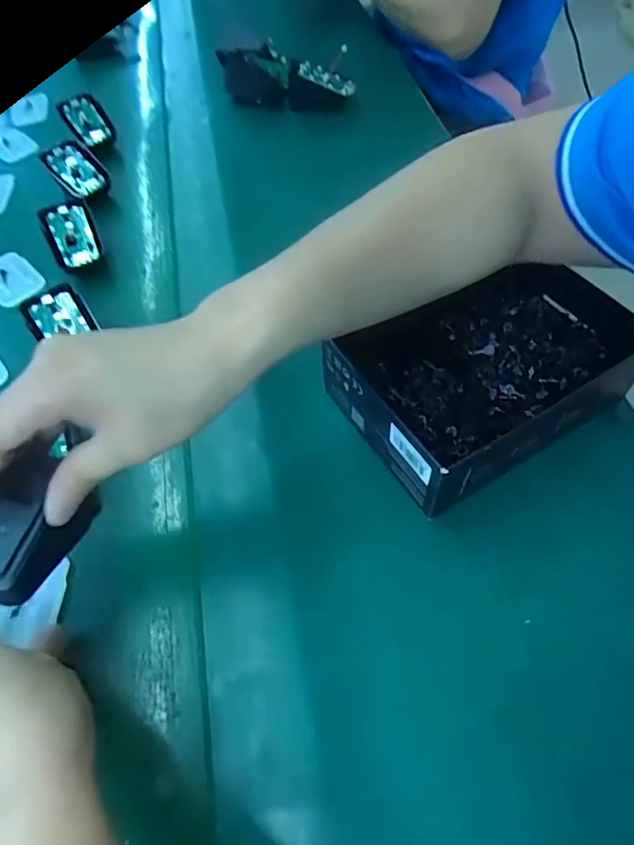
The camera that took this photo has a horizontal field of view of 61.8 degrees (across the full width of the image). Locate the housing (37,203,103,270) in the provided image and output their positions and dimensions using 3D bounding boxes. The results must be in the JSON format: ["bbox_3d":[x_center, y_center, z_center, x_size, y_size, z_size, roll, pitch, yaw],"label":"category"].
[{"bbox_3d":[-0.215,-0.164,0.463,0.041,0.011,0.060,-27,81,-5],"label":"housing"}]

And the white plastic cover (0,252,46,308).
[{"bbox_3d":[-0.274,-0.128,0.473,0.070,0.011,0.044,37,65,26],"label":"white plastic cover"}]

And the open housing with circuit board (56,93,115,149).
[{"bbox_3d":[-0.249,-0.327,0.574,0.041,0.012,0.063,-33,87,5],"label":"open housing with circuit board"}]

